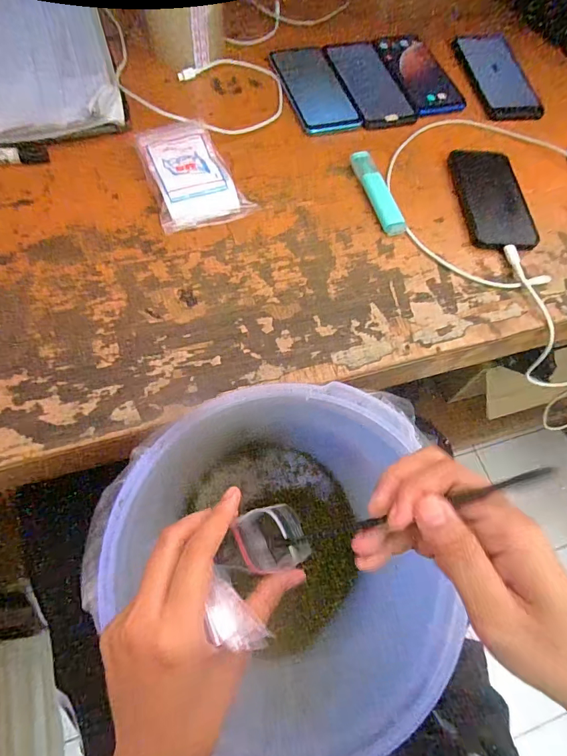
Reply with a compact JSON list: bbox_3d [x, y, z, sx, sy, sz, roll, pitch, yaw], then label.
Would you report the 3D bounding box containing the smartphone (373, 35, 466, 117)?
[{"bbox_3d":[0.185,-0.419,0.566,0.080,0.005,0.169,-12,67,-9],"label":"smartphone"}]

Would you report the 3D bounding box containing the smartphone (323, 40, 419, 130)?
[{"bbox_3d":[0.114,-0.394,0.550,0.081,0.004,0.179,-12,67,-9],"label":"smartphone"}]

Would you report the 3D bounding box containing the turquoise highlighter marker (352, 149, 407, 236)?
[{"bbox_3d":[0.103,-0.206,0.462,0.026,0.015,0.113,-15,68,-10],"label":"turquoise highlighter marker"}]

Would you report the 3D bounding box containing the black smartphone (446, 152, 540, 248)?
[{"bbox_3d":[0.237,-0.205,0.472,0.073,0.012,0.142,-3,66,-5],"label":"black smartphone"}]

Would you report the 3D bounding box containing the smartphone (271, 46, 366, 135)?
[{"bbox_3d":[0.039,-0.379,0.539,0.079,0.005,0.175,-14,67,-9],"label":"smartphone"}]

